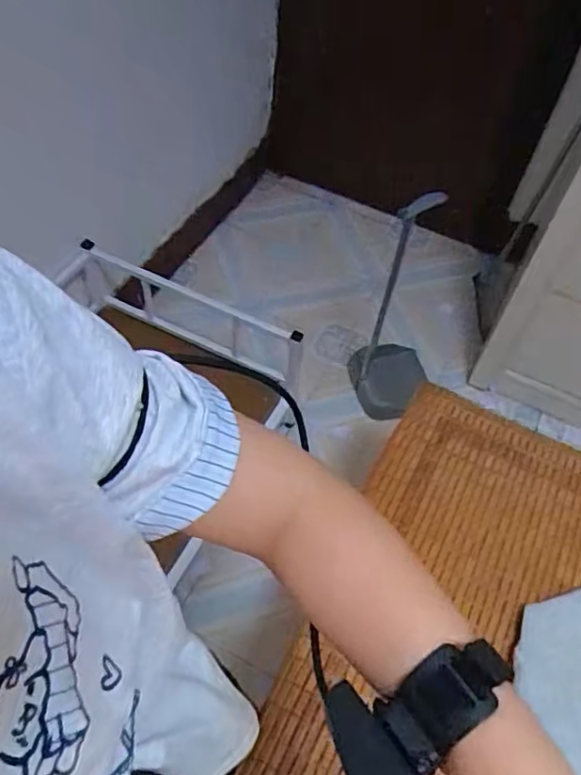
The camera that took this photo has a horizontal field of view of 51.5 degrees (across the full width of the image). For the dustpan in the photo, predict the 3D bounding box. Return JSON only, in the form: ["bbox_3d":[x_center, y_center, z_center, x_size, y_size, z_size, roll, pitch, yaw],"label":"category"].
[{"bbox_3d":[0.337,-0.259,1.720,0.191,0.175,0.729,17,55,7],"label":"dustpan"}]

